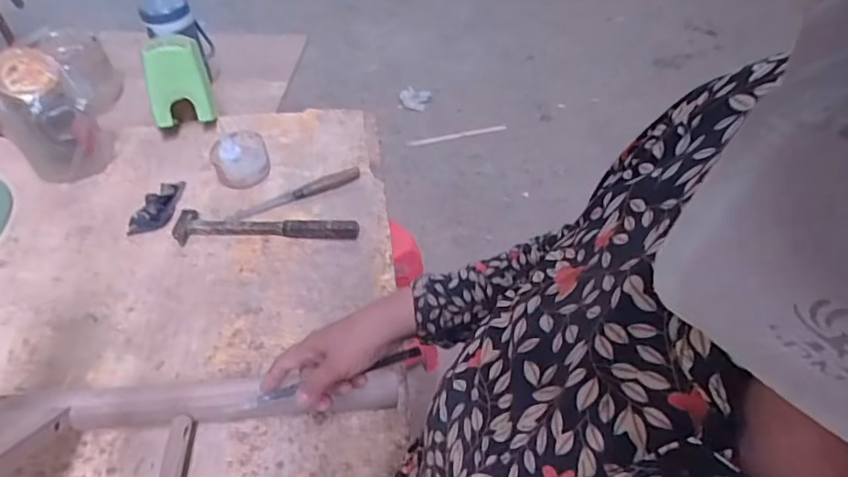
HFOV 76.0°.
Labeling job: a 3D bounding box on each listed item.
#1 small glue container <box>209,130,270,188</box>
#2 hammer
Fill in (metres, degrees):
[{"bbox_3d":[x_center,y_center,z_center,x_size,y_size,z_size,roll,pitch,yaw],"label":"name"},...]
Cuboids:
[{"bbox_3d":[-0.298,-0.129,0.887,0.083,0.070,0.085,2,41,-2],"label":"small glue container"},{"bbox_3d":[-0.234,-0.015,0.801,0.271,0.028,0.052,4,46,4],"label":"hammer"}]

